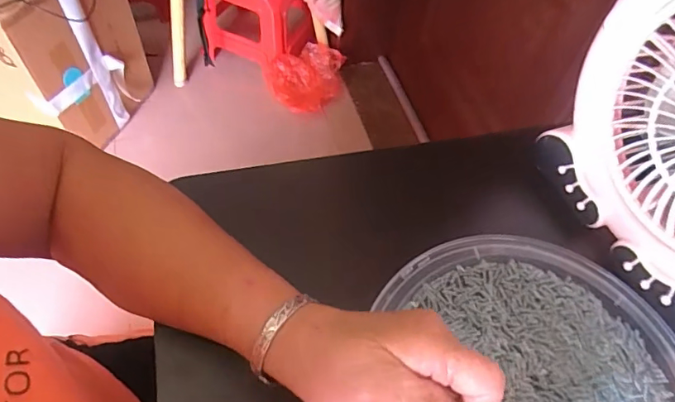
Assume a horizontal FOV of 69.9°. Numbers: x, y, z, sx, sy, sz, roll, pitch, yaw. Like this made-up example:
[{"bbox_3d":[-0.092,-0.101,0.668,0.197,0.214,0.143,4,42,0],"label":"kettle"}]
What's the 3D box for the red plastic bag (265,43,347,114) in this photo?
[{"bbox_3d":[-0.089,-0.372,1.476,0.239,0.132,0.155,-11,59,-12],"label":"red plastic bag"}]

